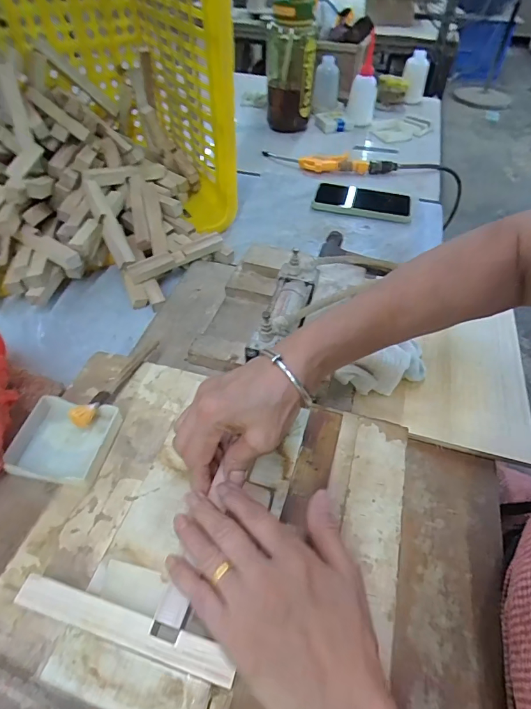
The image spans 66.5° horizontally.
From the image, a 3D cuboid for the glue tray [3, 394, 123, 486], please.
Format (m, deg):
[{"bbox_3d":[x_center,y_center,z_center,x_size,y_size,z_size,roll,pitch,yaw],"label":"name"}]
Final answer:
[{"bbox_3d":[-0.173,0.075,0.353,0.077,0.019,0.070,7,50,5],"label":"glue tray"}]

